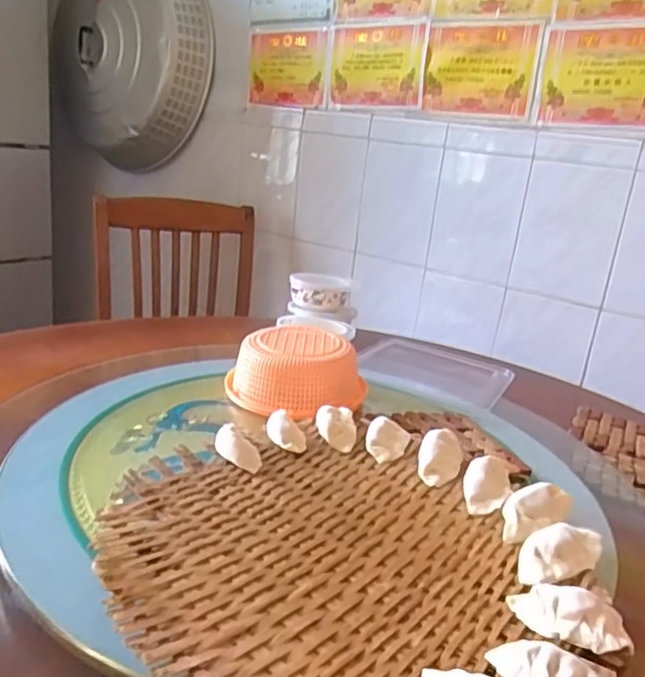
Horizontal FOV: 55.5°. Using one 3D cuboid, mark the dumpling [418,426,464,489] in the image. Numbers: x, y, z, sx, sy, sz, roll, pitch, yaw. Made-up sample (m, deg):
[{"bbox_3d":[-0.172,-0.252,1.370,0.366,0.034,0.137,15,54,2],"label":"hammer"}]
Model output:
[{"bbox_3d":[0.114,0.115,0.592,0.040,0.032,0.065,12,19,15],"label":"dumpling"}]

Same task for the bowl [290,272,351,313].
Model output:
[{"bbox_3d":[-0.005,-0.080,1.112,0.111,0.059,0.096,5,18,-6],"label":"bowl"}]

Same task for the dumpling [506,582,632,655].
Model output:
[{"bbox_3d":[0.167,0.186,0.412,0.076,0.025,0.033,16,20,25],"label":"dumpling"}]

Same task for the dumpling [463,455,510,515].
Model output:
[{"bbox_3d":[0.149,0.132,0.556,0.039,0.029,0.069,13,19,17],"label":"dumpling"}]

